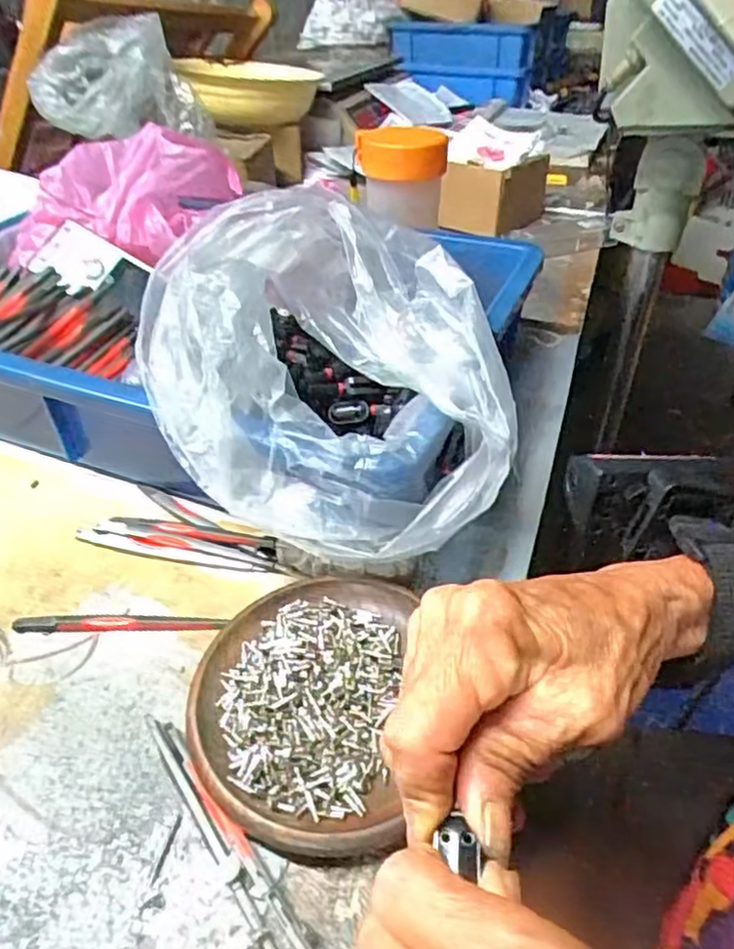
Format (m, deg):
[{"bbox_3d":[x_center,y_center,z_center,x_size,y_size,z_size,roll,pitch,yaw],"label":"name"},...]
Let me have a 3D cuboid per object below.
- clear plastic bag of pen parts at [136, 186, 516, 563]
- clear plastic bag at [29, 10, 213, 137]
[{"bbox_3d":[-0.014,-0.058,0.335,0.179,0.107,0.153,11,39,14],"label":"clear plastic bag of pen parts"},{"bbox_3d":[-0.258,-0.410,0.700,0.164,0.094,0.104,-12,38,-15],"label":"clear plastic bag"}]

